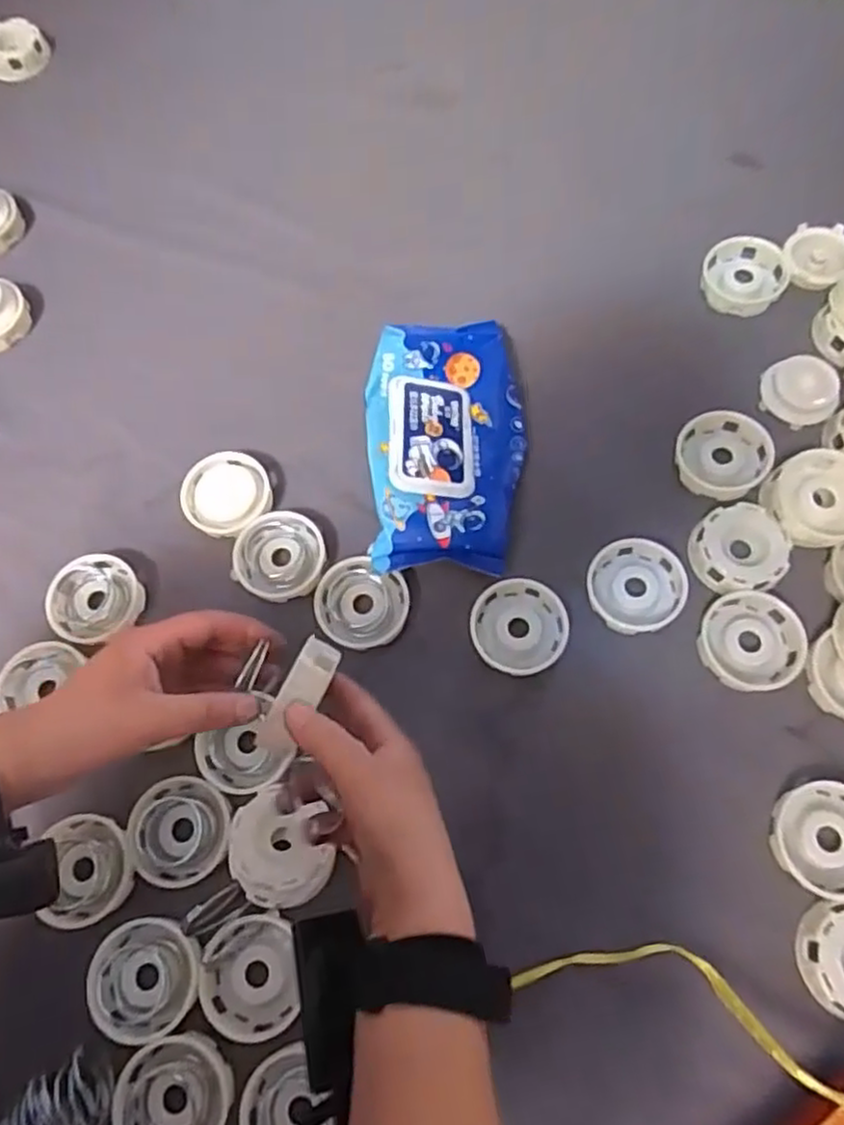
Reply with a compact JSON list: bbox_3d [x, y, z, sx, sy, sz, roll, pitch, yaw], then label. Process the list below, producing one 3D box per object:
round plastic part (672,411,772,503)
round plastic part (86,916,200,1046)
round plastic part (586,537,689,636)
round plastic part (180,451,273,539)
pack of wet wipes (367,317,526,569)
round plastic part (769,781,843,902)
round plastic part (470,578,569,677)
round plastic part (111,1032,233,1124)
[{"bbox_3d":[0.213,-0.077,0.498,0.061,0.013,0.069,37,72,17],"label":"round plastic part"},{"bbox_3d":[-0.159,0.240,0.405,0.060,0.017,0.060,-1,66,2],"label":"round plastic part"},{"bbox_3d":[0.144,0.016,0.471,0.063,0.015,0.060,-1,66,2],"label":"round plastic part"},{"bbox_3d":[-0.140,-0.048,0.507,0.060,0.022,0.061,-1,66,2],"label":"round plastic part"},{"bbox_3d":[0.018,-0.083,0.502,0.111,0.052,0.189,-3,73,3],"label":"pack of wet wipes"},{"bbox_3d":[0.238,0.160,0.407,0.062,0.017,0.060,-26,73,-5],"label":"round plastic part"},{"bbox_3d":[0.066,0.043,0.466,0.063,0.018,0.059,-1,66,2],"label":"round plastic part"},{"bbox_3d":[-0.135,0.294,0.380,0.057,0.019,0.059,-1,66,2],"label":"round plastic part"}]

